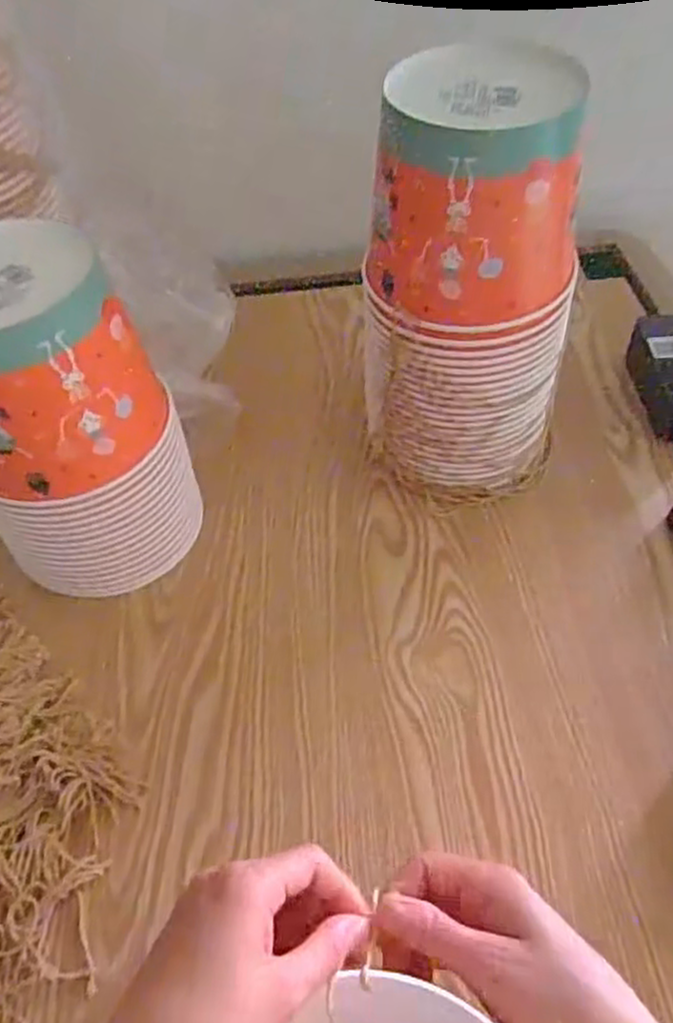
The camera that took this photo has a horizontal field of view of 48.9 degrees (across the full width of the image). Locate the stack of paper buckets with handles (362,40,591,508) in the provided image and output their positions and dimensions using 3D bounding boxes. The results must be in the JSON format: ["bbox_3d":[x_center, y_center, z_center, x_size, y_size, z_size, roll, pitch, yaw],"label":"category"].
[{"bbox_3d":[0.105,-0.155,0.573,0.149,0.316,0.126,14,51,13],"label":"stack of paper buckets with handles"}]

